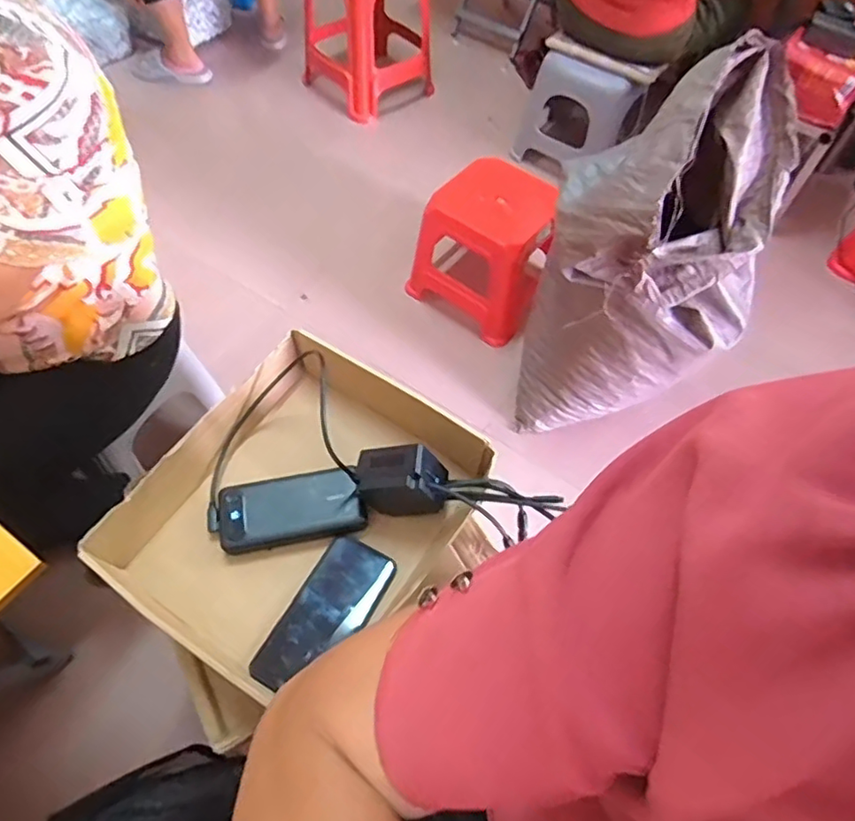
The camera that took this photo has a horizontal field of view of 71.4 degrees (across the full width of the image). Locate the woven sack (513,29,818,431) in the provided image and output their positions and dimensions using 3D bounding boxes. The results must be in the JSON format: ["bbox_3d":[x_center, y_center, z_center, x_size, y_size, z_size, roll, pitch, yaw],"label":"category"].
[{"bbox_3d":[0.388,-0.246,1.061,0.356,0.650,0.239,1,57,-4],"label":"woven sack"}]

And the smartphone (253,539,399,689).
[{"bbox_3d":[-0.103,0.208,0.605,0.074,0.013,0.162,32,61,6],"label":"smartphone"}]

